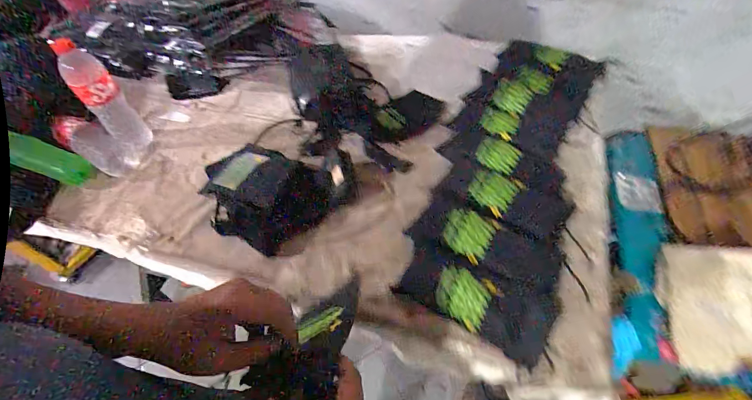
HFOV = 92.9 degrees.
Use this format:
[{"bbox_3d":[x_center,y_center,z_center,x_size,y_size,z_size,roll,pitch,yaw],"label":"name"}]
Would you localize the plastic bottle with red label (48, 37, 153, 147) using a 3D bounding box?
[{"bbox_3d":[-0.529,-0.197,0.696,0.065,0.207,0.079,-36,58,-23],"label":"plastic bottle with red label"}]

